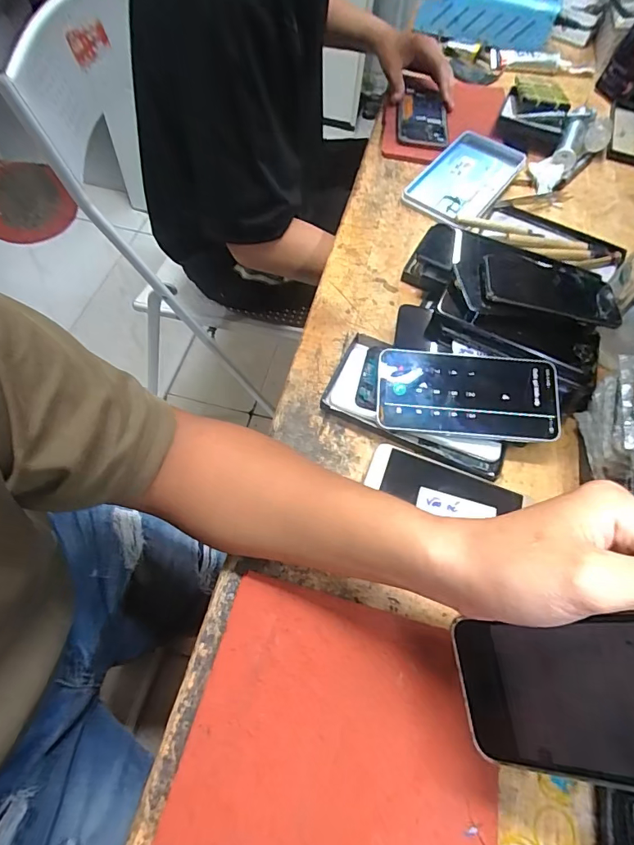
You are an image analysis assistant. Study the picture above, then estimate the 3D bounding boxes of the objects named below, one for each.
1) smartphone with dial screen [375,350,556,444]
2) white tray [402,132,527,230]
[{"bbox_3d":[0.139,-0.025,0.424,0.165,0.009,0.079,3,80,2],"label":"smartphone with dial screen"},{"bbox_3d":[0.202,-0.338,0.636,0.108,0.030,0.192,32,65,16],"label":"white tray"}]

